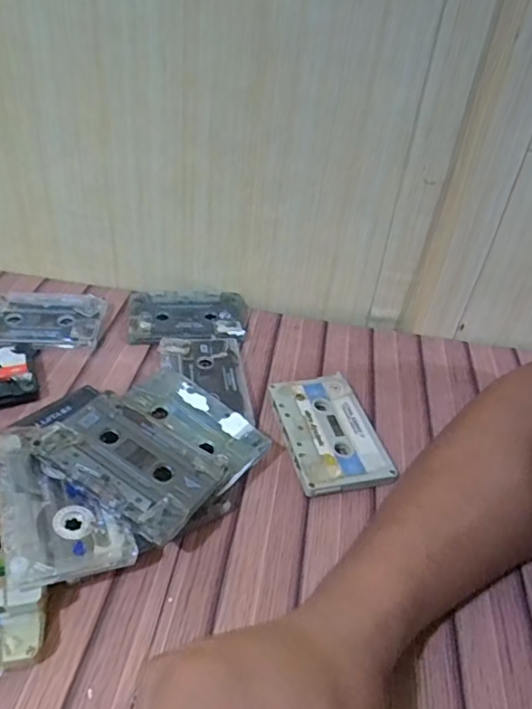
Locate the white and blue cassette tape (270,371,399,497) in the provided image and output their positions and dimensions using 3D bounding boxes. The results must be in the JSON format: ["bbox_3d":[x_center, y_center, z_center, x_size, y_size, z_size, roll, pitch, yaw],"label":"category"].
[{"bbox_3d":[0.045,0.054,0.386,0.064,0.012,0.100,-5,40,-15],"label":"white and blue cassette tape"}]

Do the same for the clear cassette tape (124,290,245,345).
[{"bbox_3d":[-0.068,-0.036,0.481,0.104,0.012,0.073,-2,39,-11],"label":"clear cassette tape"}]

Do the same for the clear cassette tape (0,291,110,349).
[{"bbox_3d":[-0.190,-0.033,0.458,0.099,0.006,0.067,3,39,-5],"label":"clear cassette tape"}]

